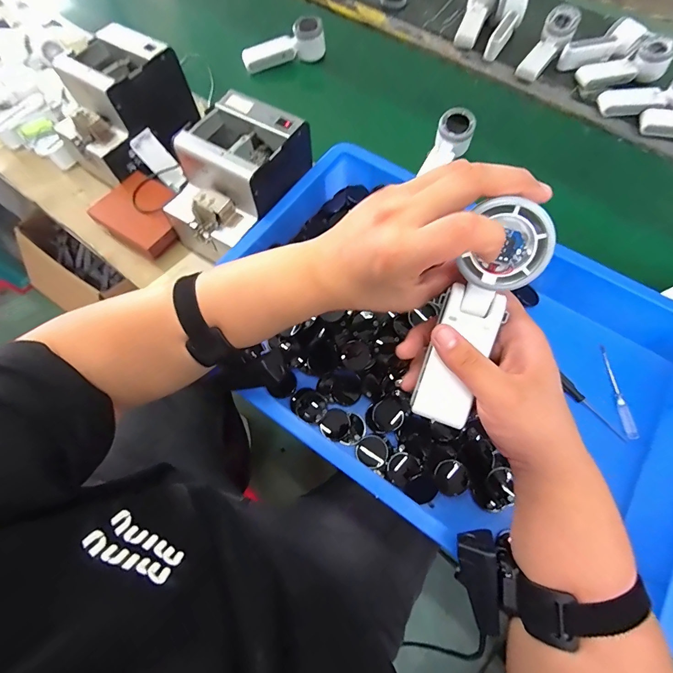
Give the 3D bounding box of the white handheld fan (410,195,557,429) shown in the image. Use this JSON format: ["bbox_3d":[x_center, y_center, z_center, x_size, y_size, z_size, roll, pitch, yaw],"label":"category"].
[{"bbox_3d":[0.096,-0.011,0.260,0.058,0.027,0.158,28,112,11],"label":"white handheld fan"}]

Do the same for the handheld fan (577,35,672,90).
[{"bbox_3d":[0.549,-0.516,0.702,0.168,0.064,0.069,-12,66,-6],"label":"handheld fan"}]

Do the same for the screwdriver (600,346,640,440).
[{"bbox_3d":[0.353,0.068,0.461,0.015,0.012,0.120,4,66,1],"label":"screwdriver"}]

